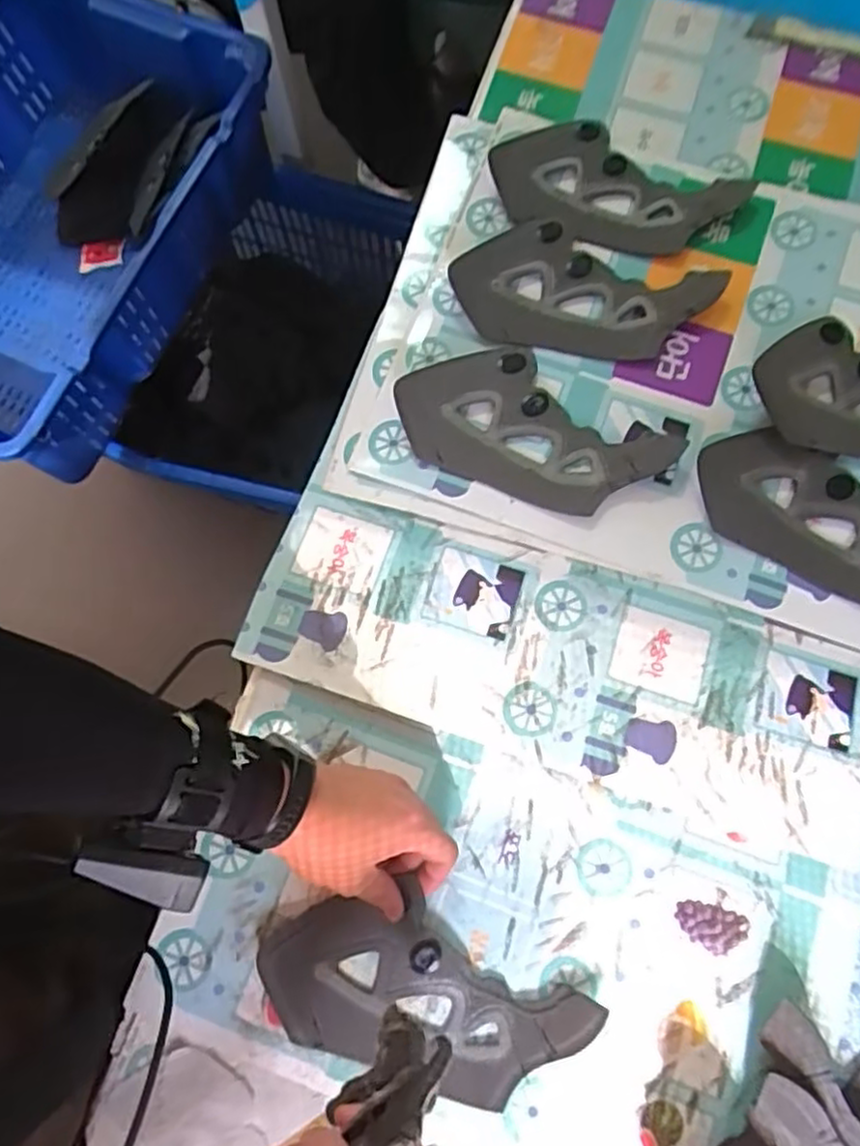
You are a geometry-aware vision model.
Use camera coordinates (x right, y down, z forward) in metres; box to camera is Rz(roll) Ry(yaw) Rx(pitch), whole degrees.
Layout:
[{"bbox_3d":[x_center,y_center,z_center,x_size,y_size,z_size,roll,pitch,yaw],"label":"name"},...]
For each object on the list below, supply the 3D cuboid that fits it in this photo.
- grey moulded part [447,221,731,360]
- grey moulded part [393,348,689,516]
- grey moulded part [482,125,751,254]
[{"bbox_3d":[0.136,-0.250,0.618,0.227,0.018,0.123,6,77,1],"label":"grey moulded part"},{"bbox_3d":[0.082,-0.113,0.575,0.217,0.015,0.122,30,78,7],"label":"grey moulded part"},{"bbox_3d":[0.168,-0.350,0.645,0.220,0.017,0.122,25,78,6],"label":"grey moulded part"}]

